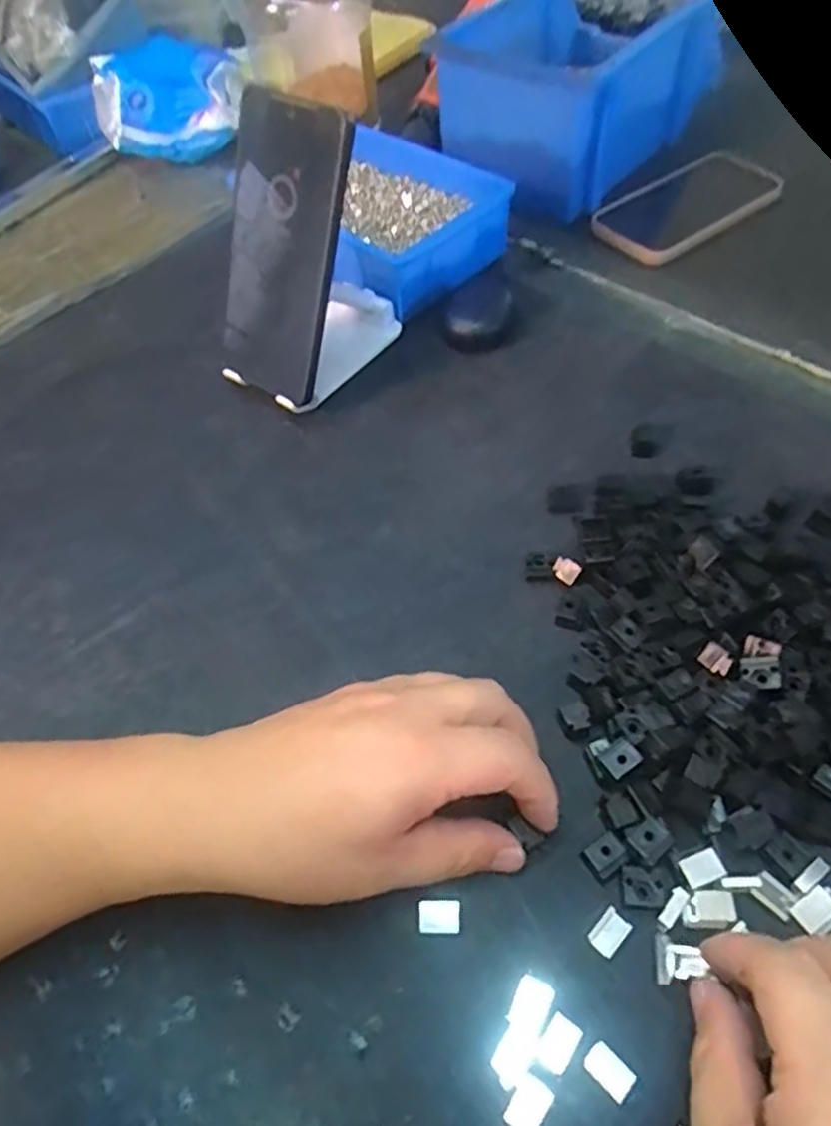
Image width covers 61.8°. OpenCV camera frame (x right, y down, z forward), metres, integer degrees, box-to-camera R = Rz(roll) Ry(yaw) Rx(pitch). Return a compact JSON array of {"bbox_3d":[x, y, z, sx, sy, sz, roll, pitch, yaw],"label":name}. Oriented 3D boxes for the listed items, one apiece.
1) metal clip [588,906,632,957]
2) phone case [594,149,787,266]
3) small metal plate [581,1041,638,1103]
[{"bbox_3d":[0.078,0.149,0.280,0.016,0.004,0.012,-40,62,-21],"label":"metal clip"},{"bbox_3d":[0.225,-0.299,0.579,0.164,0.012,0.088,-29,58,-15],"label":"phone case"},{"bbox_3d":[0.071,0.186,0.254,0.017,0.004,0.012,38,66,26],"label":"small metal plate"}]

